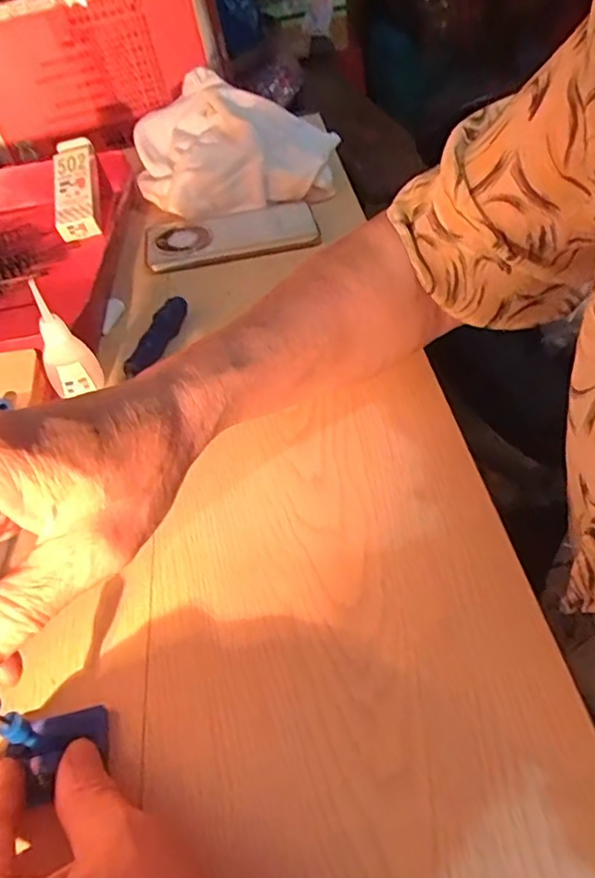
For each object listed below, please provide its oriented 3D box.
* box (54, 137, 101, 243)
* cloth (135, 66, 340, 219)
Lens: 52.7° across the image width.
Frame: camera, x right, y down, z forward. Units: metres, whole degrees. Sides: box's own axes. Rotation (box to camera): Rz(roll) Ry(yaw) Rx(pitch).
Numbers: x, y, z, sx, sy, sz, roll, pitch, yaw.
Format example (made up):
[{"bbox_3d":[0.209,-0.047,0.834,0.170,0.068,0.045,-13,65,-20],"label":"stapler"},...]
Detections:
[{"bbox_3d":[-0.229,-0.262,0.623,0.040,0.024,0.121,-9,72,-1],"label":"box"},{"bbox_3d":[-0.069,-0.319,0.649,0.207,0.081,0.194,-13,47,-5],"label":"cloth"}]

